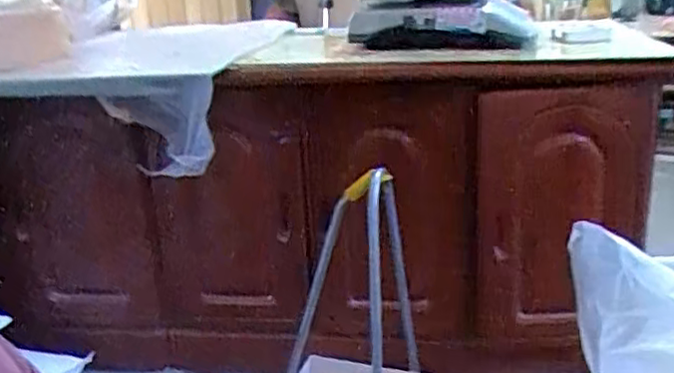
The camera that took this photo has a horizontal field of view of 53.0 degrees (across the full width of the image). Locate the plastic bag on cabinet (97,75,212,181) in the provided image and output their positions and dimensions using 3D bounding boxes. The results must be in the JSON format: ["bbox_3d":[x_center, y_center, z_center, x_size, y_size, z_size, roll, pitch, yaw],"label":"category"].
[{"bbox_3d":[-0.292,-0.105,1.143,0.210,0.162,0.057,7,22,23],"label":"plastic bag on cabinet"}]

